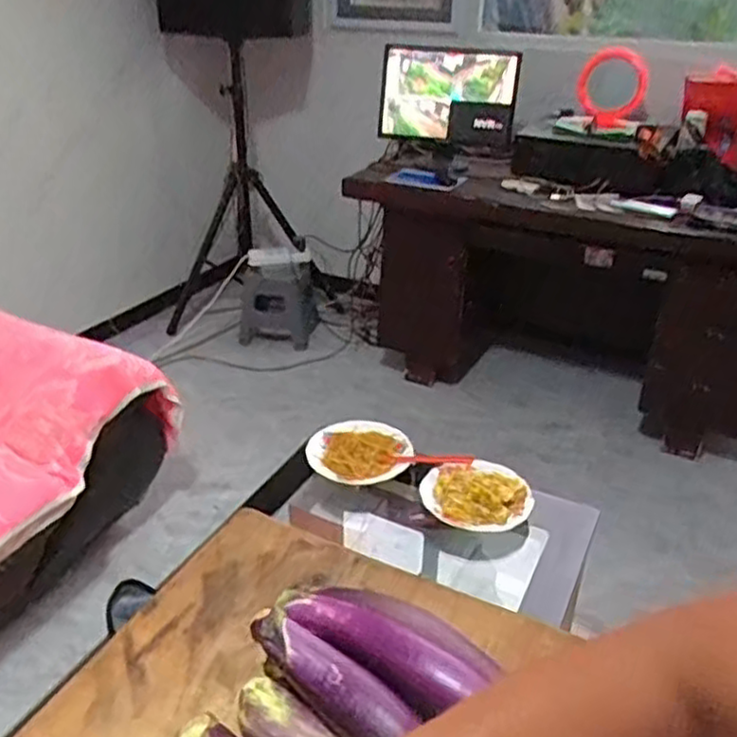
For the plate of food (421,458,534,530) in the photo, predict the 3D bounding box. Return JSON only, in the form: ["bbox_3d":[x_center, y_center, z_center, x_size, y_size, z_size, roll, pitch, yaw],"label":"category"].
[{"bbox_3d":[0.199,0.240,1.316,0.198,0.059,0.164,2,30,1],"label":"plate of food"}]

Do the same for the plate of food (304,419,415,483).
[{"bbox_3d":[-0.018,0.161,1.431,0.203,0.035,0.177,-1,30,-6],"label":"plate of food"}]

